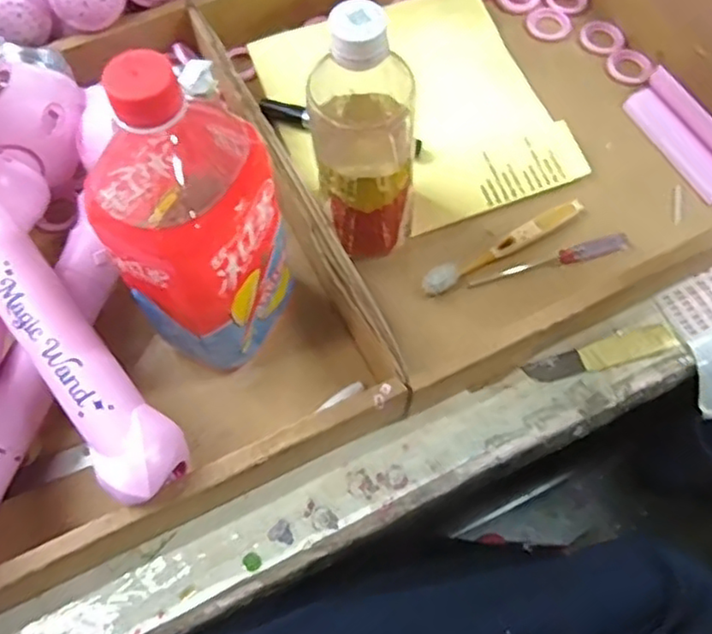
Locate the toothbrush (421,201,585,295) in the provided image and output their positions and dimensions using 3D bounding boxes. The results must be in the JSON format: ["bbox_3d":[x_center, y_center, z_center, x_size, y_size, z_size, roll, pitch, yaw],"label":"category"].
[{"bbox_3d":[0.109,-0.052,0.490,0.139,0.008,0.017,-28,71,-13],"label":"toothbrush"}]

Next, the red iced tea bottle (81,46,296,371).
[{"bbox_3d":[-0.090,-0.052,0.374,0.091,0.212,0.107,-21,70,-10],"label":"red iced tea bottle"}]

